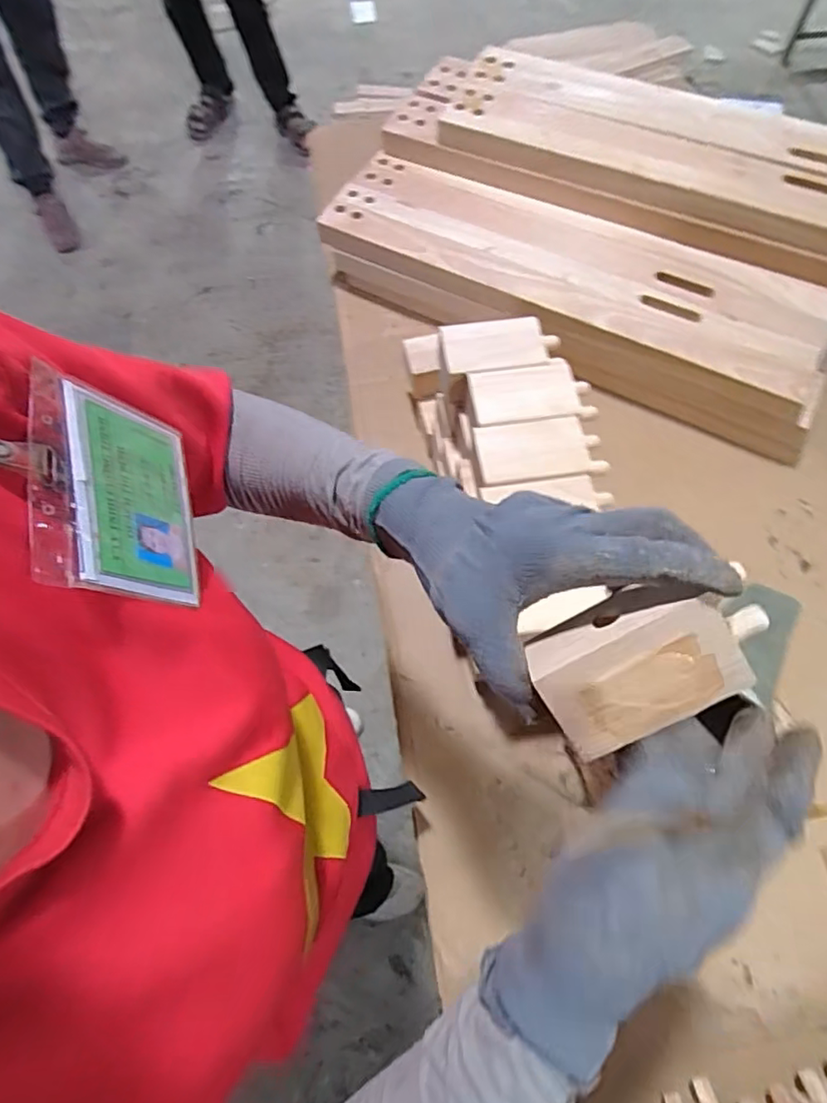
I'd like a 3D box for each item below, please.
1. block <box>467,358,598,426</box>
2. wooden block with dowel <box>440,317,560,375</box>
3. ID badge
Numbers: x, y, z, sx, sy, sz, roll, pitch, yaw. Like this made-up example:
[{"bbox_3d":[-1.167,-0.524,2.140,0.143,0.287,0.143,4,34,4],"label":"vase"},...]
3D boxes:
[{"bbox_3d":[0.095,-0.124,0.483,0.098,0.018,0.054,-6,66,-1],"label":"block"},{"bbox_3d":[0.073,-0.167,0.498,0.096,0.017,0.050,-5,66,0],"label":"wooden block with dowel"},{"bbox_3d":[-0.131,-0.023,0.268,0.006,0.081,0.092,-21,69,20],"label":"ID badge"}]

